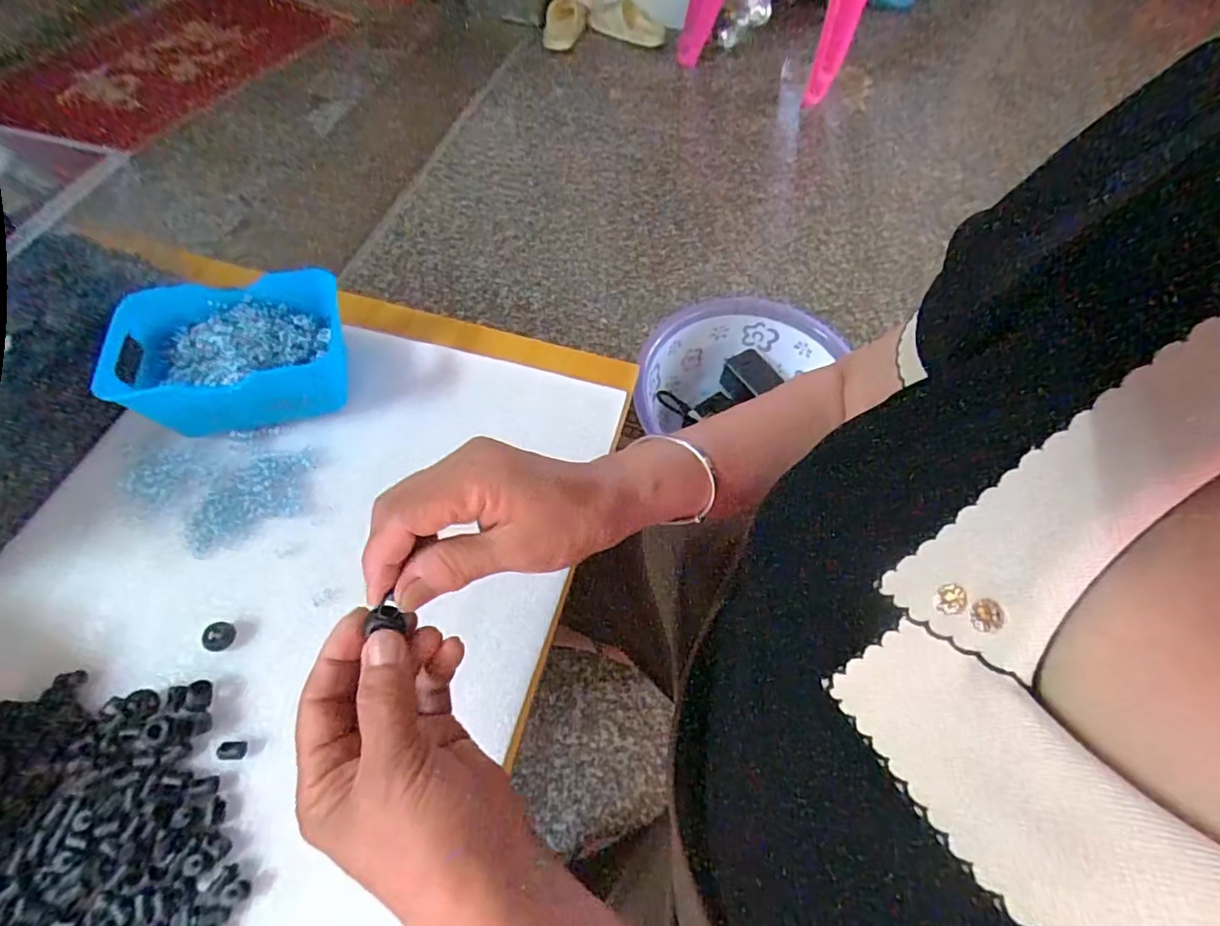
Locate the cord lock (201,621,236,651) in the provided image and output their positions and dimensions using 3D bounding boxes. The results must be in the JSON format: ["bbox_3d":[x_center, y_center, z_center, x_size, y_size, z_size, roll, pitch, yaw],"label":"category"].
[{"bbox_3d":[-0.250,0.111,0.358,0.013,0.016,0.018,13,61,5],"label":"cord lock"}]

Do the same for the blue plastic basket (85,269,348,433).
[{"bbox_3d":[-0.281,-0.076,0.427,0.150,0.067,0.113,-9,61,-8],"label":"blue plastic basket"}]

